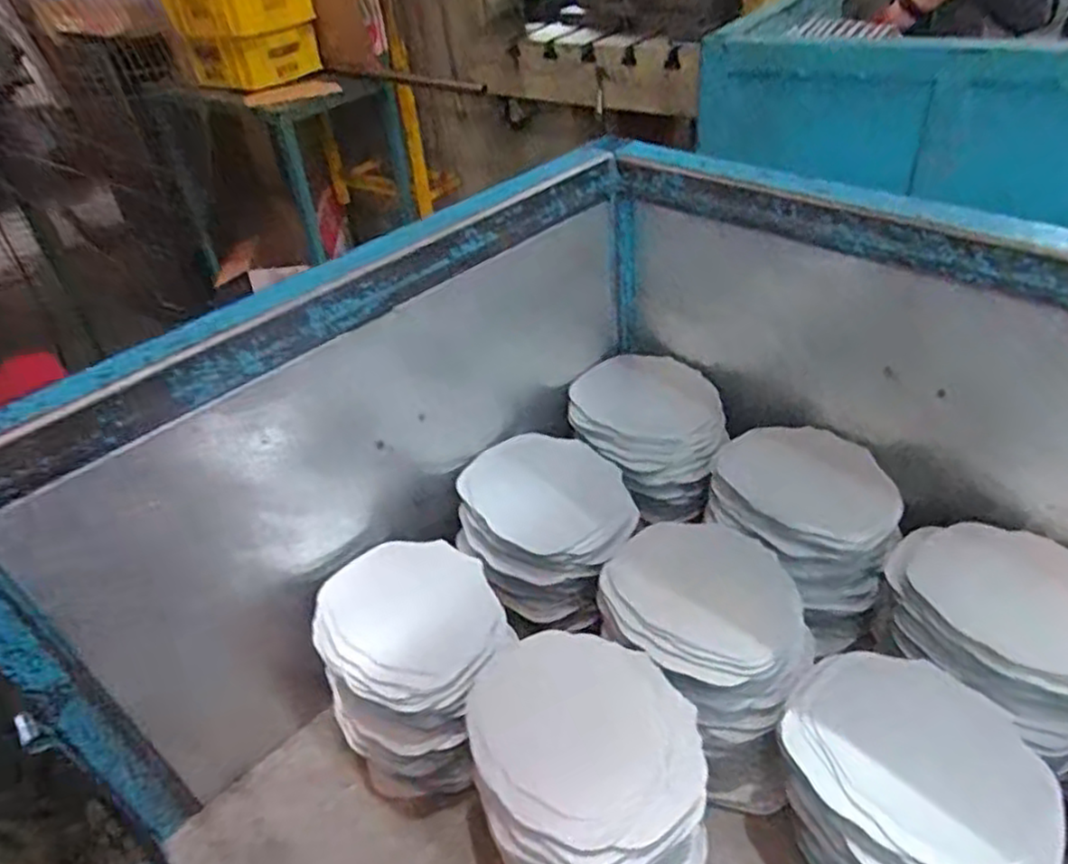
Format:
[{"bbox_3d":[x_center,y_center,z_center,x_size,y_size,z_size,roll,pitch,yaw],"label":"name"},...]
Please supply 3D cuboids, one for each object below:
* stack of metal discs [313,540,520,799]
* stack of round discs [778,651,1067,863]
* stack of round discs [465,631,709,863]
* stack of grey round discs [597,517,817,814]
[{"bbox_3d":[-0.098,0.220,0.648,0.150,0.180,0.162,-18,40,-13],"label":"stack of metal discs"},{"bbox_3d":[0.265,0.280,0.531,0.162,0.145,0.170,-2,39,6],"label":"stack of round discs"},{"bbox_3d":[0.044,0.275,0.552,0.152,0.150,0.188,-16,40,-11],"label":"stack of round discs"},{"bbox_3d":[0.152,0.193,0.629,0.145,0.146,0.194,-34,46,-29],"label":"stack of grey round discs"}]

